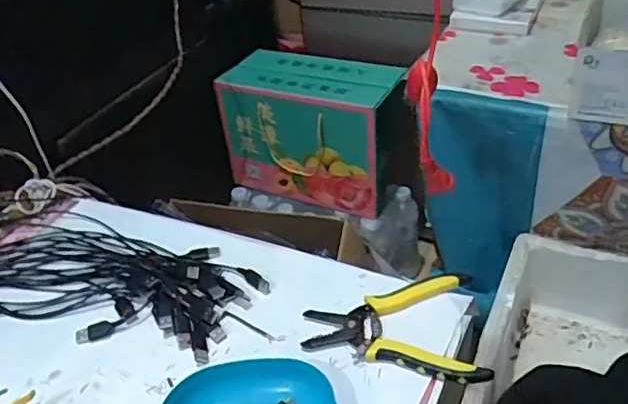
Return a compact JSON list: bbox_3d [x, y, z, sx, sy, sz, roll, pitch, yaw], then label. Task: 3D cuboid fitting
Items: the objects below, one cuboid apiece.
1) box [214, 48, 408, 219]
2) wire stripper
[{"bbox_3d":[-0.004,-0.142,1.146,0.328,0.239,0.148,15,42,25],"label":"box"},{"bbox_3d":[0.075,0.107,0.537,0.162,0.019,0.114,5,39,14],"label":"wire stripper"}]

